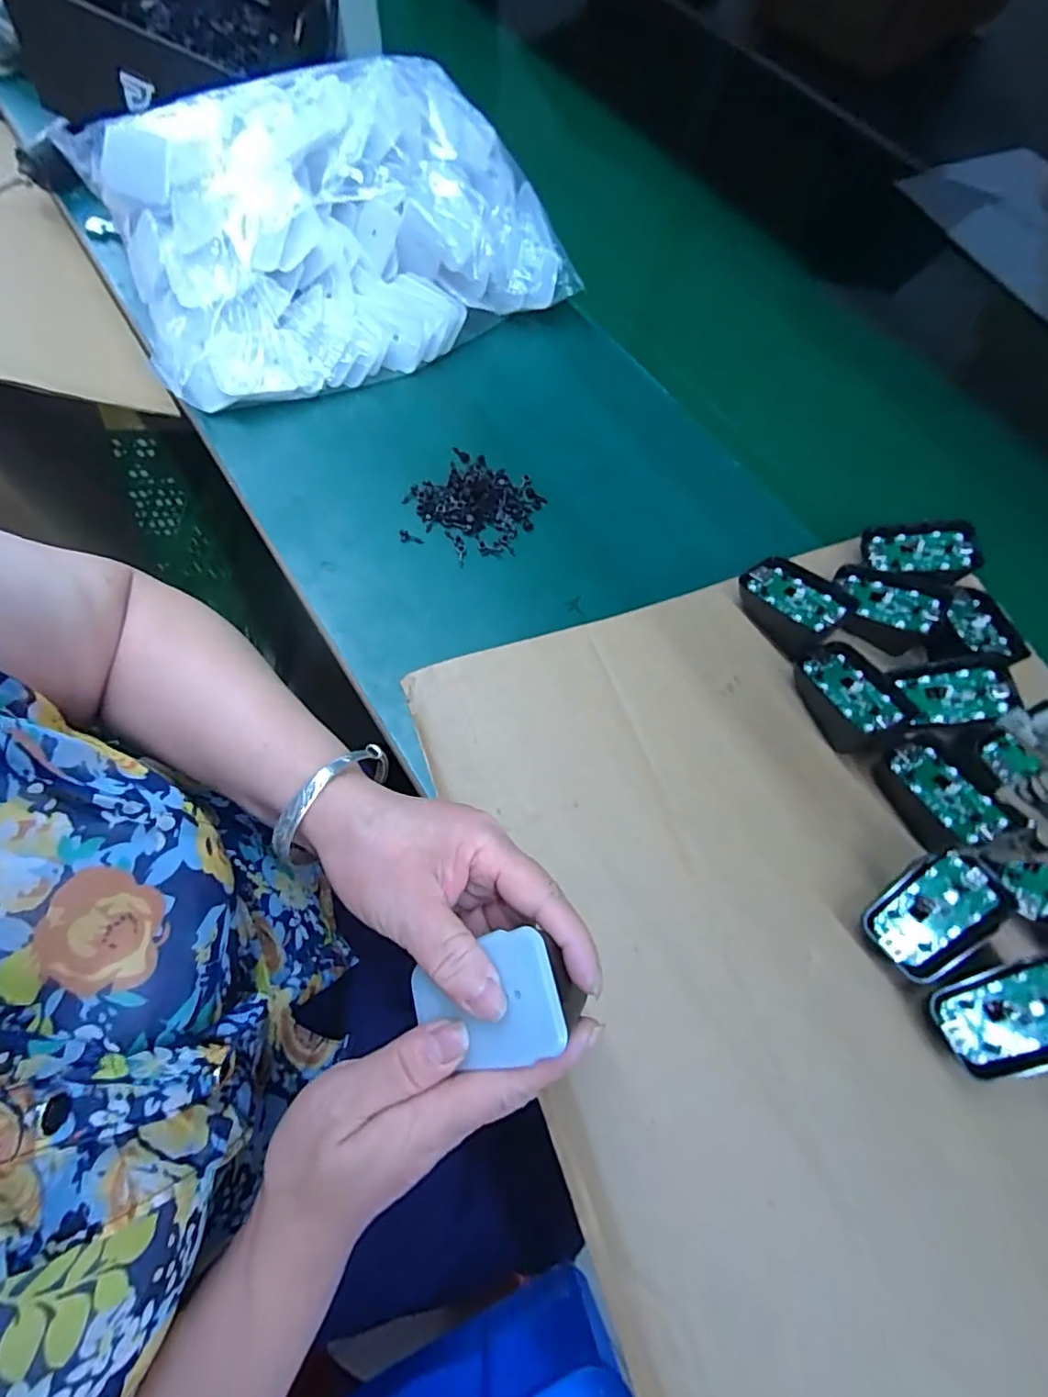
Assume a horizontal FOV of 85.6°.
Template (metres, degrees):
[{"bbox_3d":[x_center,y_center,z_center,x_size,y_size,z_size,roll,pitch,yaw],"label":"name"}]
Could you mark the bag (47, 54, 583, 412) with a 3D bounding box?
[{"bbox_3d":[-0.166,-0.401,0.474,0.333,0.115,0.256,-26,70,-13],"label":"bag"}]

